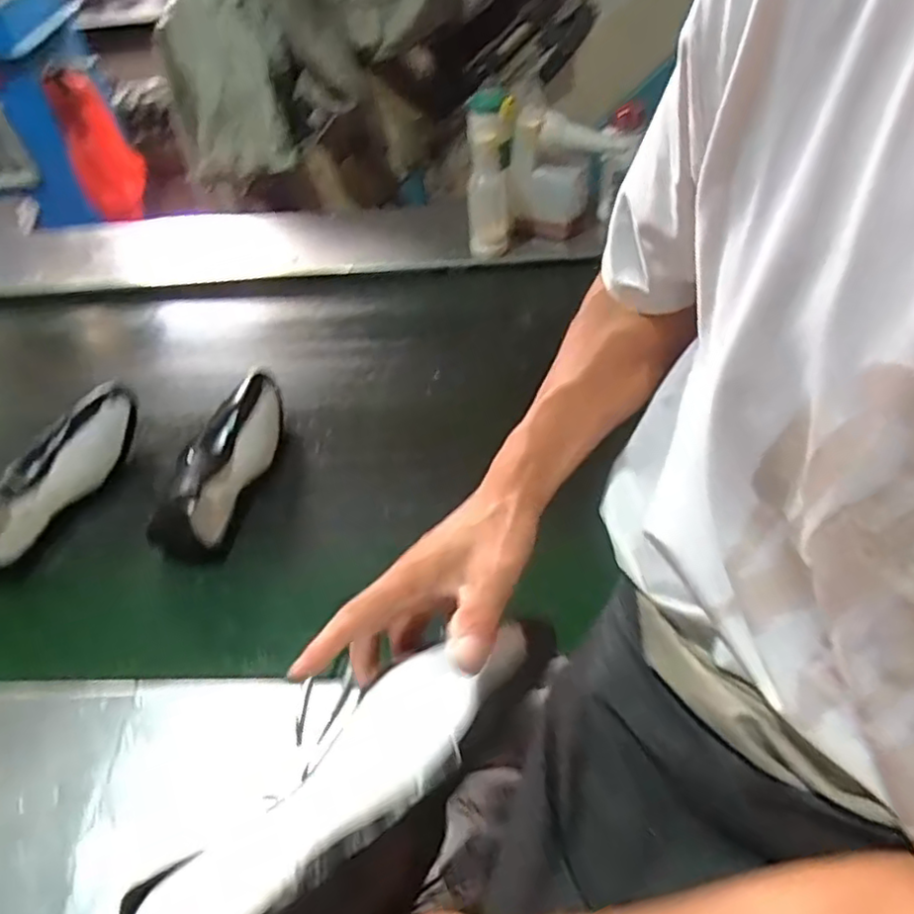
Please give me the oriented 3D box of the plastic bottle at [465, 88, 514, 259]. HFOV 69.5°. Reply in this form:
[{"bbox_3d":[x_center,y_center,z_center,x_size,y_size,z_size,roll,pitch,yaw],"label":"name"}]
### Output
[{"bbox_3d":[0.053,-0.483,1.124,0.077,0.271,0.070,2,14,6],"label":"plastic bottle"}]

